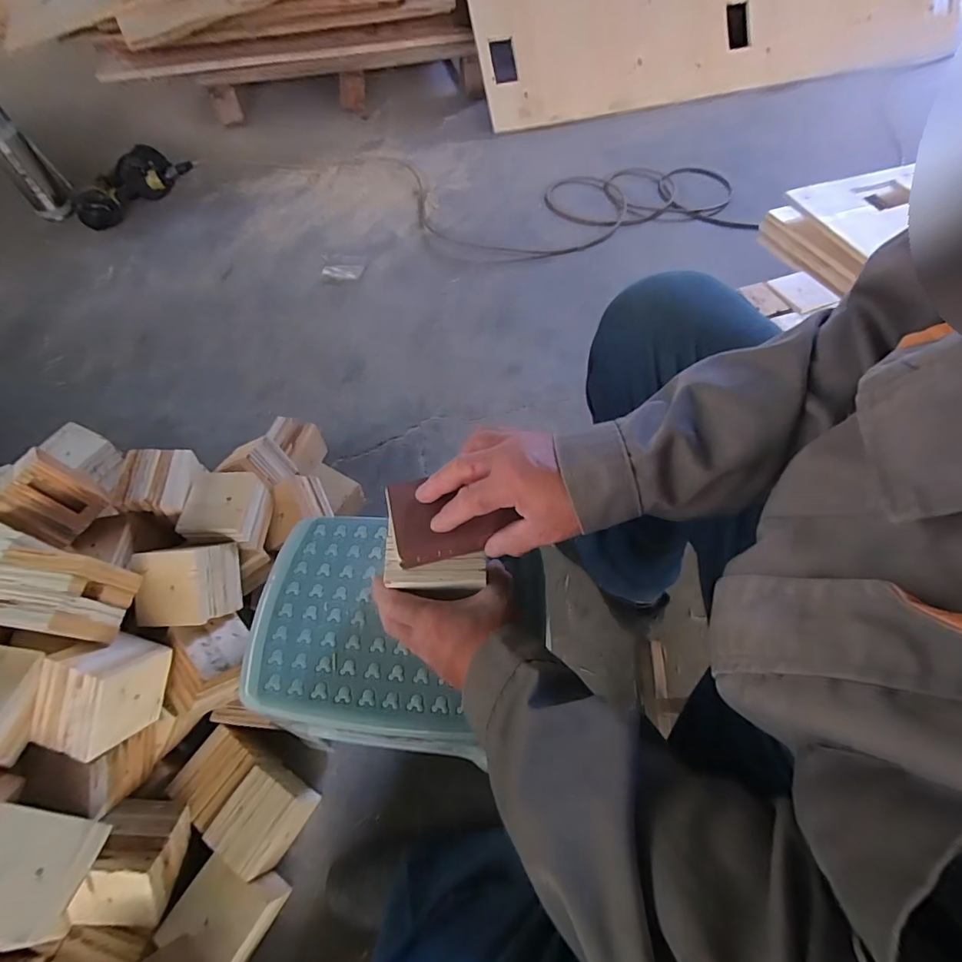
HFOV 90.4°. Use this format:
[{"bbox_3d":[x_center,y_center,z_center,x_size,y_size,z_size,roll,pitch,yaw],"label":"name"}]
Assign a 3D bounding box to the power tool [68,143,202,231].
[{"bbox_3d":[-1.007,-0.856,1.389,0.352,0.099,0.126,-34,64,-3],"label":"power tool"}]

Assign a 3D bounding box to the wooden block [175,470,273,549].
[{"bbox_3d":[-0.361,0.042,0.685,0.091,0.079,0.097,2,59,2],"label":"wooden block"}]

